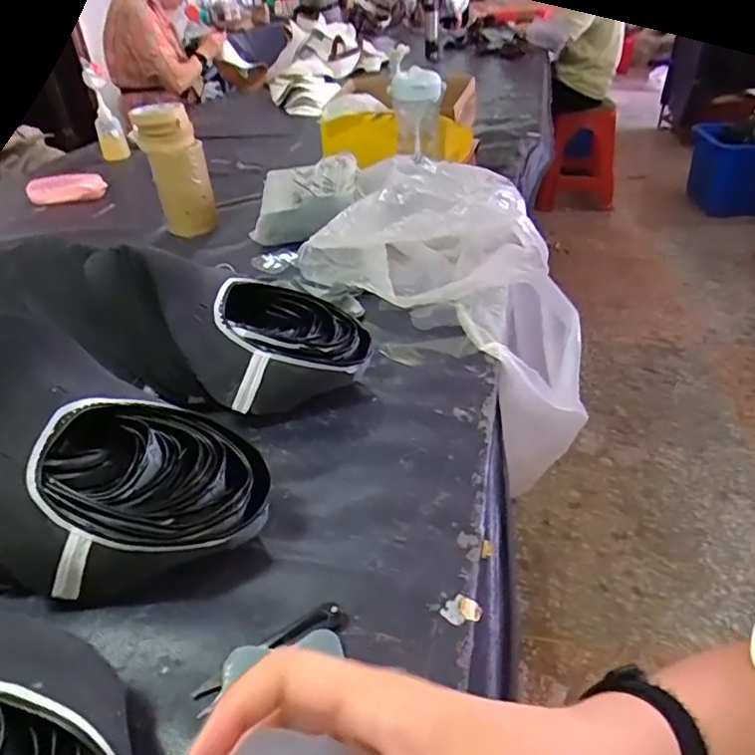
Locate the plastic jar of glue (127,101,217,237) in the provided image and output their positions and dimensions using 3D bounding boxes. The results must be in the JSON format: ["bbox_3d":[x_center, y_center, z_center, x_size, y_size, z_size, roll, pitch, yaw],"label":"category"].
[{"bbox_3d":[-0.348,-0.356,0.981,0.099,0.201,0.081,-19,38,-19],"label":"plastic jar of glue"}]

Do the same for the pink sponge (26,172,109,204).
[{"bbox_3d":[-0.664,-0.408,1.210,0.157,0.041,0.059,-11,36,-9],"label":"pink sponge"}]

